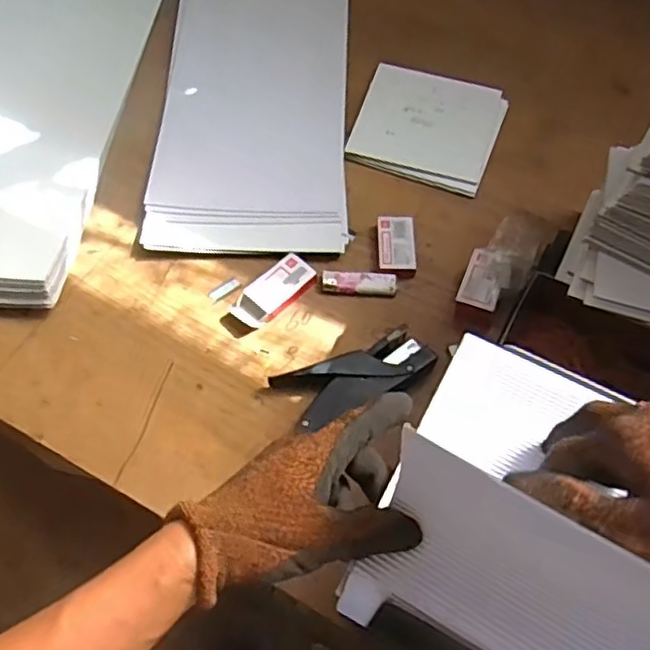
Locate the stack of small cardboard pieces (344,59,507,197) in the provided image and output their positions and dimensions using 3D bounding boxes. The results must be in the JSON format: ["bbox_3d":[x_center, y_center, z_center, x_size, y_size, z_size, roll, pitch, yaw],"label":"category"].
[{"bbox_3d":[0.120,-0.236,0.755,0.160,0.017,0.156,17,63,9],"label":"stack of small cardboard pieces"}]

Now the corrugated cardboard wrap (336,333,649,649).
[{"bbox_3d":[0.149,0.104,0.353,0.213,0.079,0.188,20,63,11],"label":"corrugated cardboard wrap"}]

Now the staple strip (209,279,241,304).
[{"bbox_3d":[-0.101,-0.035,0.644,0.032,0.004,0.014,-32,66,-16],"label":"staple strip"}]

